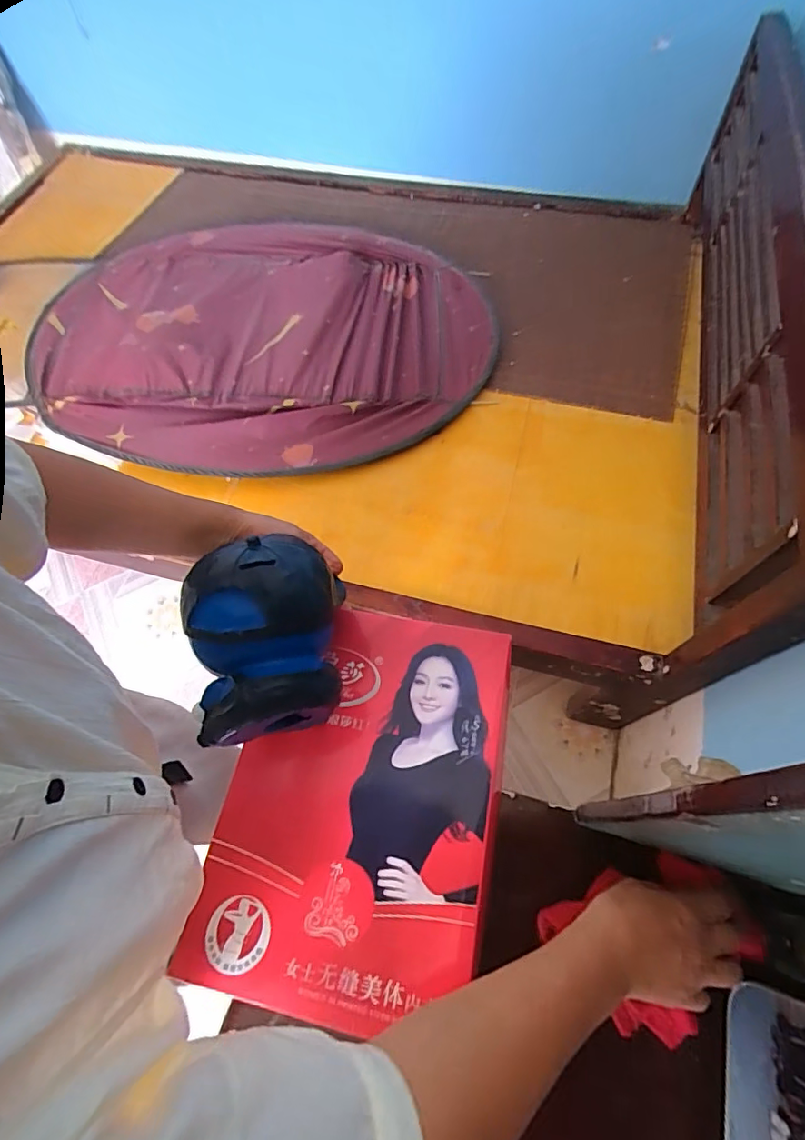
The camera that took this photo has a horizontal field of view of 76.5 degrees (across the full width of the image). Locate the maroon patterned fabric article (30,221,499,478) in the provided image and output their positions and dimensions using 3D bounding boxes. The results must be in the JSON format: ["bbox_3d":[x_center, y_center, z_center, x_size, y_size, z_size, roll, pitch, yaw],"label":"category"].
[{"bbox_3d":[-0.375,-0.657,1.351,1.217,0.069,0.930,-3,64,0],"label":"maroon patterned fabric article"}]

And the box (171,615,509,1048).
[{"bbox_3d":[-0.036,0.200,0.469,0.236,0.033,0.334,11,65,7],"label":"box"}]

